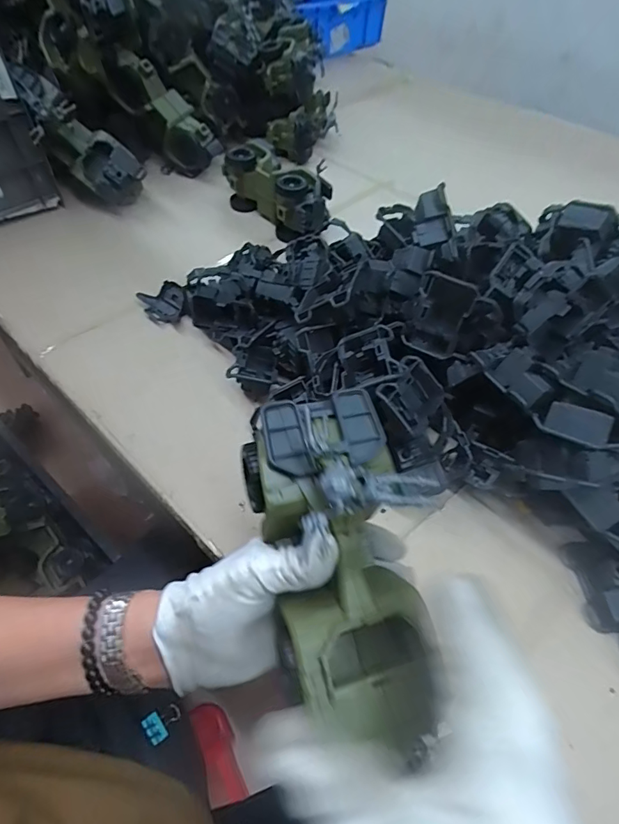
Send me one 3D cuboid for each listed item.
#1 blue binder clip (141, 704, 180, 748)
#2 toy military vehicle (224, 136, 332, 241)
[{"bbox_3d":[-0.112,0.236,0.337,0.028,0.016,0.021,-26,58,-21],"label":"blue binder clip"},{"bbox_3d":[-0.037,-0.333,0.669,0.101,0.079,0.178,-33,60,-25],"label":"toy military vehicle"}]

